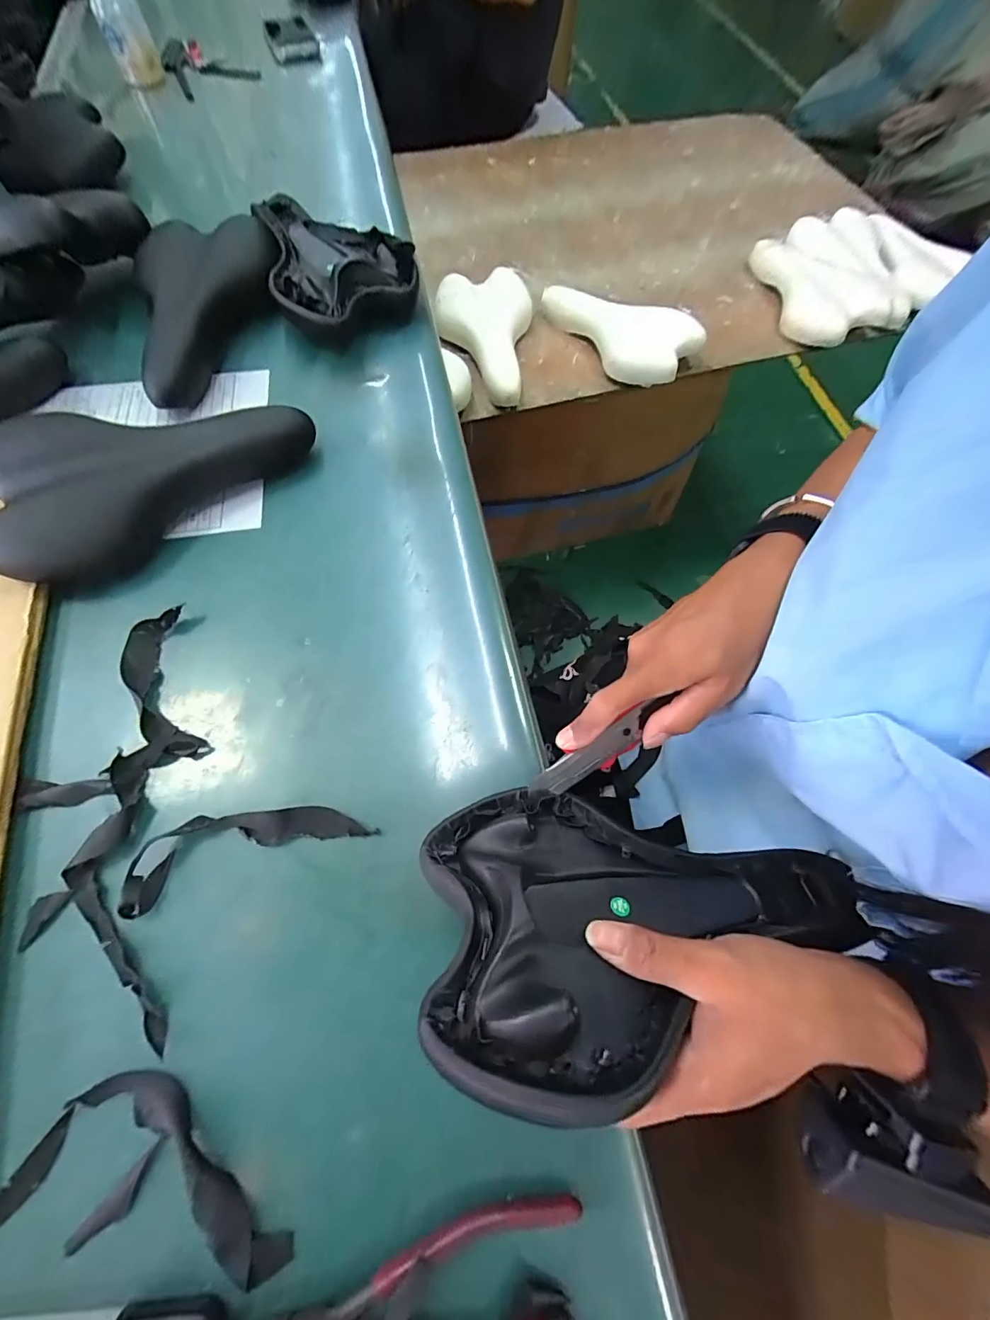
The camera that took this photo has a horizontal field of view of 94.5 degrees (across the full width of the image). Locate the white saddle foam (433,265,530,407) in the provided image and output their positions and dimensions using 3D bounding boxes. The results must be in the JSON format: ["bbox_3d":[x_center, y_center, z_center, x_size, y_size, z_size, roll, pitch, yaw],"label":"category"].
[{"bbox_3d":[-0.021,-0.513,0.718,0.151,0.049,0.266,4,68,0],"label":"white saddle foam"}]

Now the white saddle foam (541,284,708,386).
[{"bbox_3d":[0.191,-0.514,0.727,0.264,0.043,0.163,15,68,5],"label":"white saddle foam"}]

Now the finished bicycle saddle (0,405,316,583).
[{"bbox_3d":[-0.296,-0.172,0.392,0.255,0.051,0.137,-34,72,-14],"label":"finished bicycle saddle"}]

